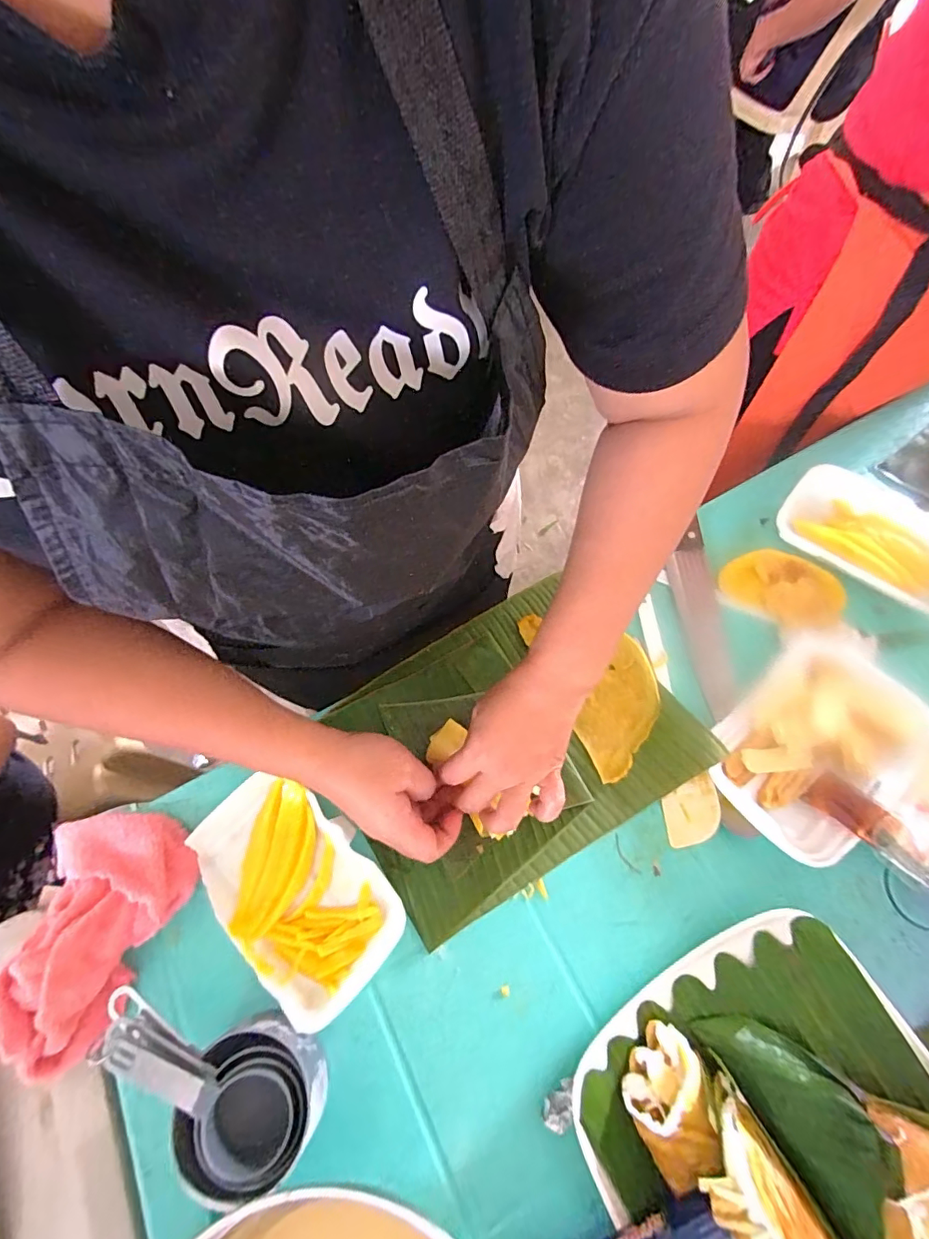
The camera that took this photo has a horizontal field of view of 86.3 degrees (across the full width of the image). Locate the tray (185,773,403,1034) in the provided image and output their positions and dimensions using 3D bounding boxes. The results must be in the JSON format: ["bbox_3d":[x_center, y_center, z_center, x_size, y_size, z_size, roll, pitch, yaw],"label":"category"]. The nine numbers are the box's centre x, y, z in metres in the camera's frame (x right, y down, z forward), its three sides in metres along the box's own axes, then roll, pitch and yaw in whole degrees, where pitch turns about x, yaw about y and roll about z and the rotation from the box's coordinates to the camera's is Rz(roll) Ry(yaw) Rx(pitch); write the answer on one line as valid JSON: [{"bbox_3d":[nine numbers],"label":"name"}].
[{"bbox_3d":[-0.139,0.216,0.405,0.178,0.024,0.106,42,74,18],"label":"tray"}]

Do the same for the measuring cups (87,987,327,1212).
[{"bbox_3d":[-0.175,0.318,0.341,0.155,0.057,0.088,10,67,7],"label":"measuring cups"}]

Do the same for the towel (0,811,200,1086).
[{"bbox_3d":[-0.309,0.234,0.381,0.142,0.051,0.184,24,70,12],"label":"towel"}]

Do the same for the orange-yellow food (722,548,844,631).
[{"bbox_3d":[0.312,-0.030,0.488,0.103,0.023,0.070,33,72,15],"label":"orange-yellow food"}]

